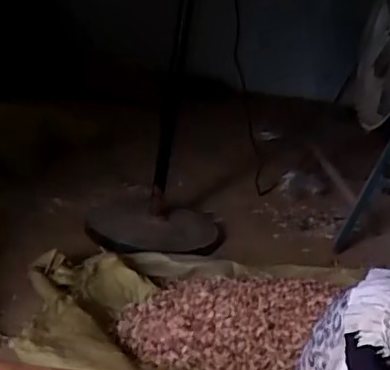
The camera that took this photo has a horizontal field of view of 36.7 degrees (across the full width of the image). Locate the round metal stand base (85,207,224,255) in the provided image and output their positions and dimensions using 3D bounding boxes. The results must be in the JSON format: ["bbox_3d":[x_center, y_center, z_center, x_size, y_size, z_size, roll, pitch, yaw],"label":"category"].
[{"bbox_3d":[-0.081,0.099,1.508,0.342,0.040,0.298,-4,22,-32],"label":"round metal stand base"}]

